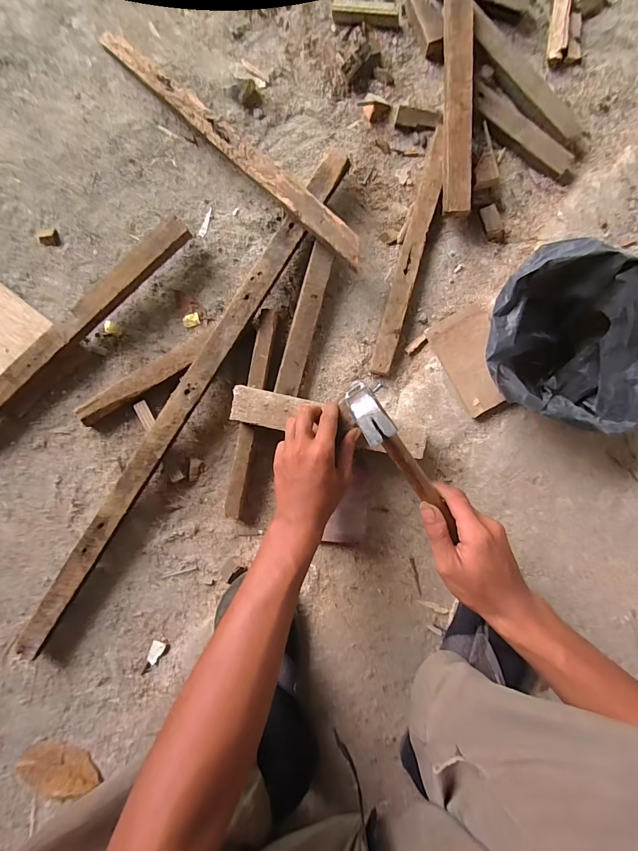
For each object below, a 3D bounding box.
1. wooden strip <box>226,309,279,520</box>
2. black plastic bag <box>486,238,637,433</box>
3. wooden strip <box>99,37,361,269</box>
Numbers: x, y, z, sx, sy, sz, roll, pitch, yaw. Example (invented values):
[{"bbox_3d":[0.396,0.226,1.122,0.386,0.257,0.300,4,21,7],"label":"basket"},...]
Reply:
[{"bbox_3d":[-0.090,-0.016,0.510,0.025,0.030,0.276,10,90,2],"label":"wooden strip"},{"bbox_3d":[0.280,-0.096,0.430,0.163,0.125,0.181,7,90,2],"label":"black plastic bag"},{"bbox_3d":[-0.111,-0.359,0.478,0.454,0.010,0.035,44,94,7],"label":"wooden strip"}]

